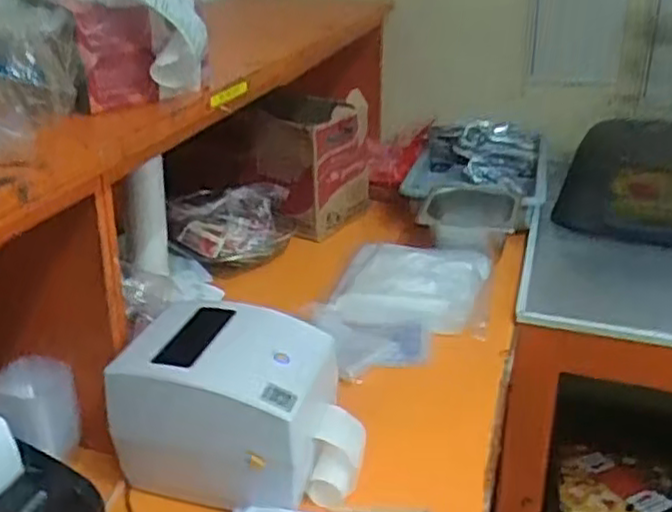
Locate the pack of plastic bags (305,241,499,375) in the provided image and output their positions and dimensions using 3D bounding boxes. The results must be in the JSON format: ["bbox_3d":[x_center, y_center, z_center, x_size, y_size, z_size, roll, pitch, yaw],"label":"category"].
[{"bbox_3d":[0.114,0.072,1.151,0.252,0.041,0.381,9,27,21],"label":"pack of plastic bags"}]

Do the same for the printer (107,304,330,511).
[{"bbox_3d":[-0.117,0.160,0.810,0.212,0.155,0.169,6,26,15],"label":"printer"}]

